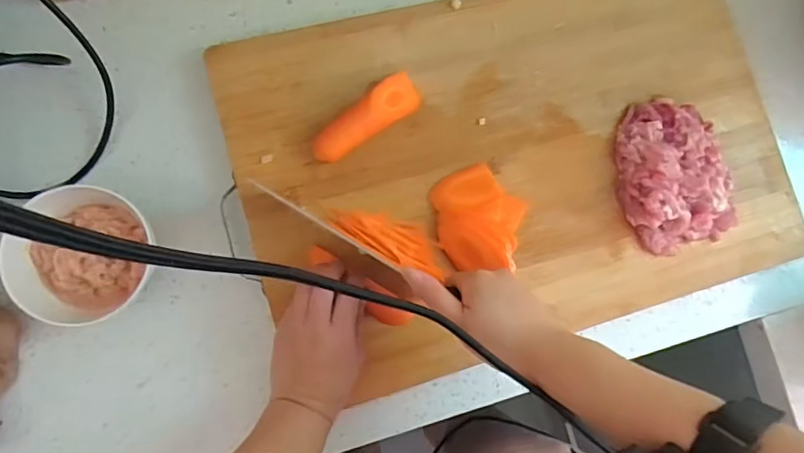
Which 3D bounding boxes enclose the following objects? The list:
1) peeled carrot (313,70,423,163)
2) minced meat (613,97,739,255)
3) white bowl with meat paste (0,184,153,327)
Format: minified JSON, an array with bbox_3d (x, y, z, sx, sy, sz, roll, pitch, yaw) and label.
[{"bbox_3d":[-0.032,-0.102,0.508,0.120,0.040,0.035,-39,89,-11],"label":"peeled carrot"},{"bbox_3d":[0.279,-0.056,0.548,0.109,0.034,0.152,-14,84,-10],"label":"minced meat"},{"bbox_3d":[-0.280,0.026,0.471,0.100,0.057,0.112,38,79,-2],"label":"white bowl with meat paste"}]

